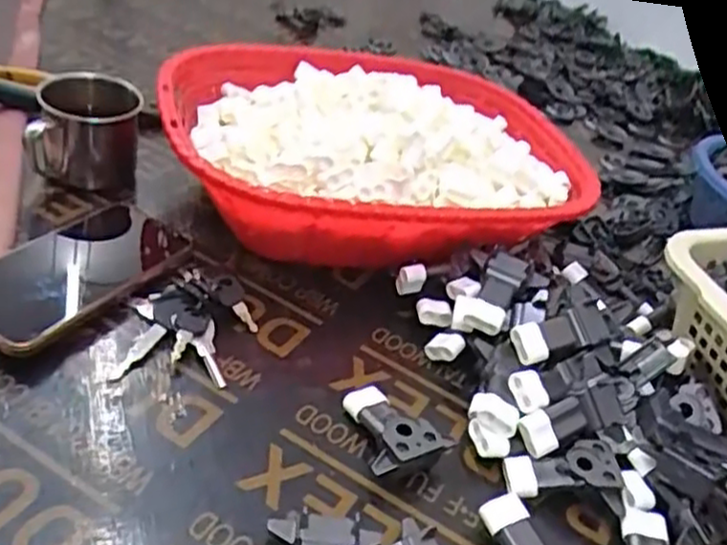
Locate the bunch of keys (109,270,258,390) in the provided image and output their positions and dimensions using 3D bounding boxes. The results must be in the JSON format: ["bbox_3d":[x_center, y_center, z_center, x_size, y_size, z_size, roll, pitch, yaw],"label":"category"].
[{"bbox_3d":[-0.114,0.031,0.486,0.078,0.035,0.094,5,36,-4],"label":"bunch of keys"}]

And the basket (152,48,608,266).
[{"bbox_3d":[0.015,-0.101,0.633,0.340,0.108,0.281,0,38,-21],"label":"basket"}]

